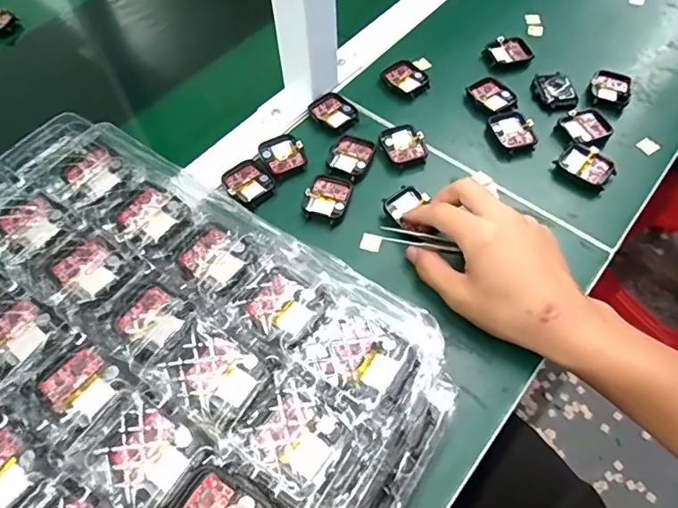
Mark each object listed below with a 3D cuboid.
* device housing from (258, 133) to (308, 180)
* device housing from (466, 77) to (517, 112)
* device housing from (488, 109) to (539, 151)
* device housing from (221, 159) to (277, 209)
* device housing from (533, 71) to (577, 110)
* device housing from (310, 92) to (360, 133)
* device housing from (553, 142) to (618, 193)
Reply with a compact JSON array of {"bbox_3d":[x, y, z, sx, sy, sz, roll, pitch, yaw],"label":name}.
[{"bbox_3d":[-0.050,-0.090,0.456,0.037,0.009,0.047,-27,62,-14],"label":"device housing"},{"bbox_3d":[0.150,-0.157,0.493,0.034,0.010,0.043,-34,64,-18],"label":"device housing"},{"bbox_3d":[0.162,-0.118,0.468,0.034,0.009,0.043,-18,60,-9],"label":"device housing"},{"bbox_3d":[-0.080,-0.063,0.442,0.036,0.010,0.044,-36,64,-19],"label":"device housing"},{"bbox_3d":[0.210,-0.161,0.487,0.030,0.012,0.046,-13,59,-7],"label":"device housing"},{"bbox_3d":[-0.004,-0.137,0.484,0.042,0.008,0.048,-40,66,-21],"label":"device housing"},{"bbox_3d":[0.220,-0.080,0.446,0.035,0.012,0.047,-39,65,-20],"label":"device housing"}]

